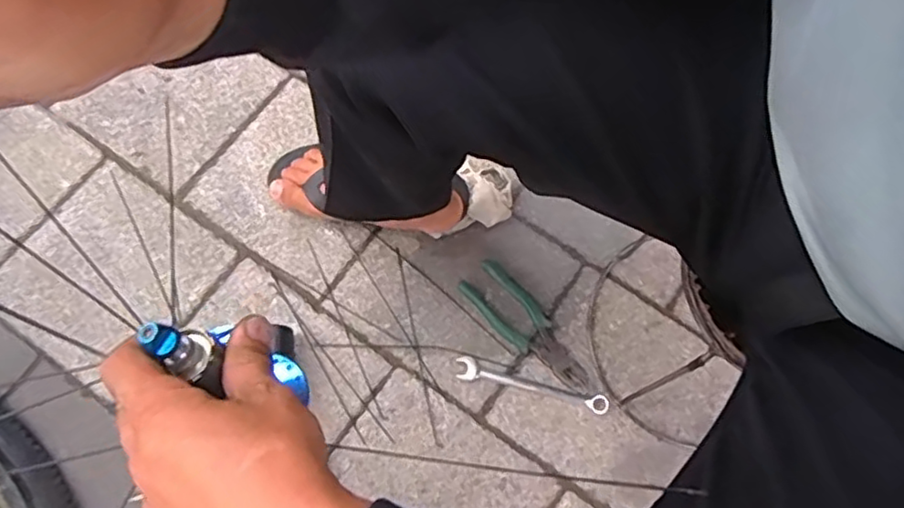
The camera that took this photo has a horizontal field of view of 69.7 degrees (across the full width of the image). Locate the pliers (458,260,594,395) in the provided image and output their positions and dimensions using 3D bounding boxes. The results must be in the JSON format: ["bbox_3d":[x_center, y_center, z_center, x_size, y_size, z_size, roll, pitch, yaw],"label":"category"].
[{"bbox_3d":[0.099,0.093,0.823,0.061,0.012,0.202,-43,77,-14],"label":"pliers"}]

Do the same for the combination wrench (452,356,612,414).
[{"bbox_3d":[0.098,0.163,0.809,0.191,0.013,0.028,14,71,4],"label":"combination wrench"}]

